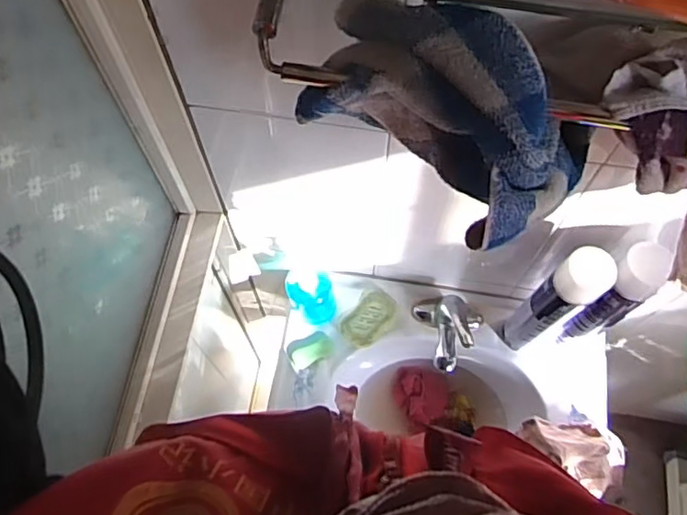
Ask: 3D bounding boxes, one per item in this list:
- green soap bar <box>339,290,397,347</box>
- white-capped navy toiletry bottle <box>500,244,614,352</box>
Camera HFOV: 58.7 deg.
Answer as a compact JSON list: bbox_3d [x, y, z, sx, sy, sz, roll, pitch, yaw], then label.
[{"bbox_3d":[0.045,0.108,1.092,0.067,0.021,0.103,40,72,16],"label":"green soap bar"},{"bbox_3d":[0.311,0.075,0.917,0.058,0.323,0.071,-36,71,-15],"label":"white-capped navy toiletry bottle"}]

